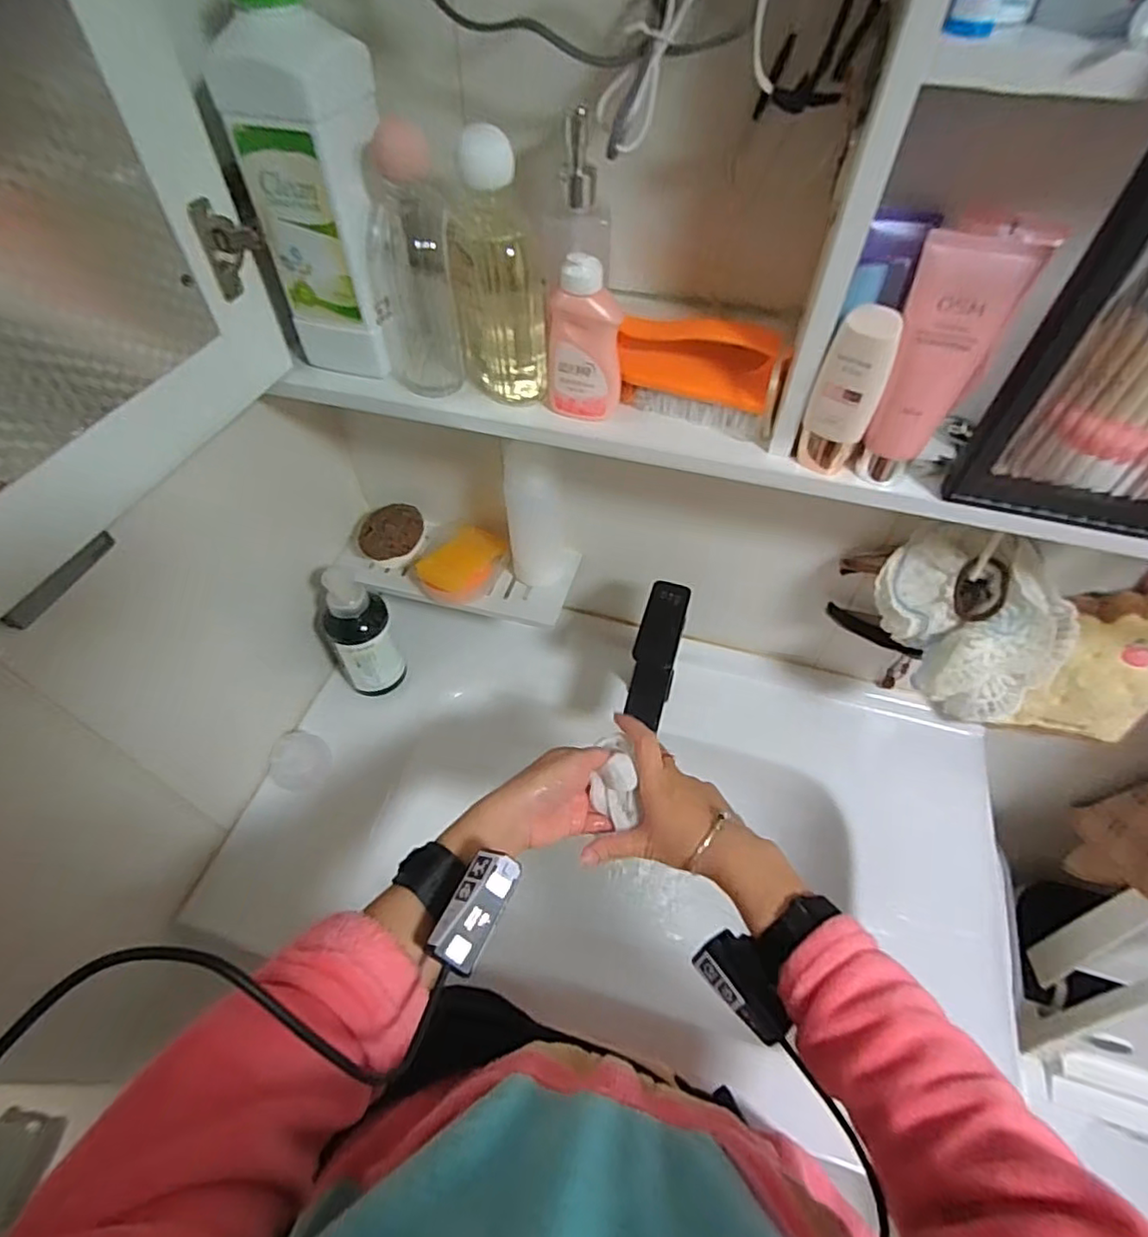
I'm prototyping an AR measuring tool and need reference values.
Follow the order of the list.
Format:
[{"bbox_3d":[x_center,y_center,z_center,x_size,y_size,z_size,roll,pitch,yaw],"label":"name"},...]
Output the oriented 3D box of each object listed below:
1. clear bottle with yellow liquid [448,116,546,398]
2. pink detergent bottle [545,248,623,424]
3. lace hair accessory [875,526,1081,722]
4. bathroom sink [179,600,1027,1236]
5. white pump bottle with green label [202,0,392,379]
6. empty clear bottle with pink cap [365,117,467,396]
[{"bbox_3d":[-0.054,-0.242,0.439,0.060,0.164,0.062,-8,53,-6],"label":"clear bottle with yellow liquid"},{"bbox_3d":[0.008,-0.199,0.439,0.054,0.106,0.029,13,54,9],"label":"pink detergent bottle"},{"bbox_3d":[0.363,-0.002,0.549,0.120,0.113,0.146,-20,56,-15],"label":"lace hair accessory"},{"bbox_3d":[0.062,0.235,0.704,0.767,0.173,0.449,14,54,10],"label":"bathroom sink"},{"bbox_3d":[-0.179,-0.313,0.418,0.081,0.265,0.069,14,54,10],"label":"white pump bottle with green label"},{"bbox_3d":[-0.119,-0.258,0.457,0.063,0.165,0.061,-12,54,-9],"label":"empty clear bottle with pink cap"}]

